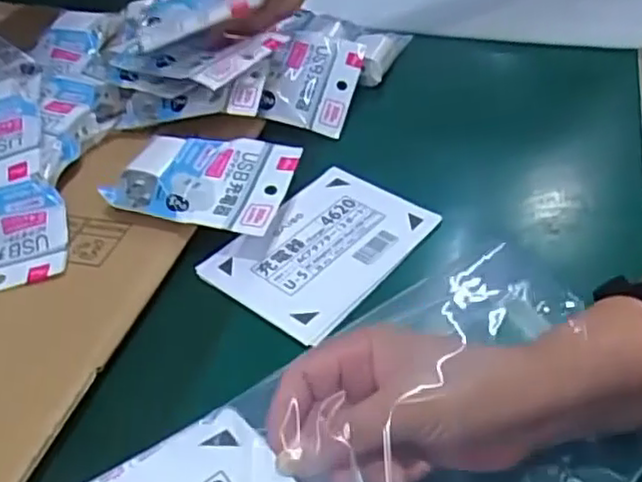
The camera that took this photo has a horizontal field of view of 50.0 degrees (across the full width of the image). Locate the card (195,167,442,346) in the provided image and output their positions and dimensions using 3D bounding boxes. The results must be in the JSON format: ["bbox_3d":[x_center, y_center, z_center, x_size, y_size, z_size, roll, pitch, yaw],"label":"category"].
[{"bbox_3d":[0.002,0.002,0.499,0.110,0.005,0.150,27,52,31],"label":"card"}]

